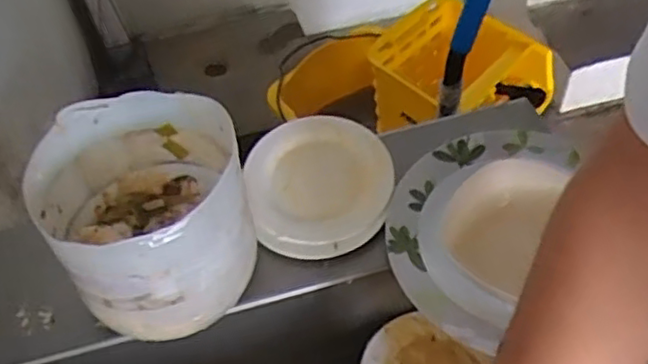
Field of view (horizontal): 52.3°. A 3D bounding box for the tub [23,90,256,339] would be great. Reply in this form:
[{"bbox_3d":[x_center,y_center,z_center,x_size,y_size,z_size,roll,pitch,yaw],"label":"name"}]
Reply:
[{"bbox_3d":[-0.141,0.030,0.554,0.153,0.155,0.160,-2,49,2],"label":"tub"}]

